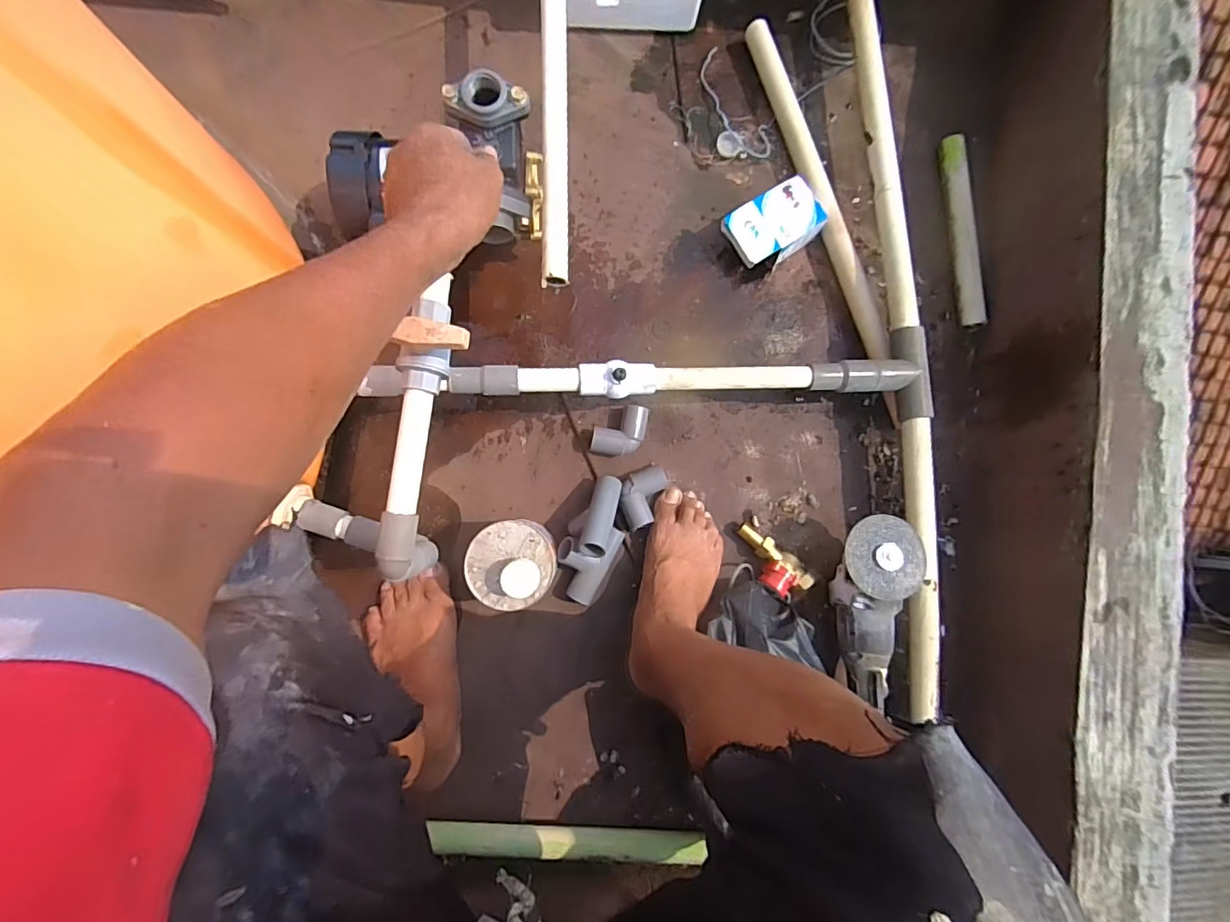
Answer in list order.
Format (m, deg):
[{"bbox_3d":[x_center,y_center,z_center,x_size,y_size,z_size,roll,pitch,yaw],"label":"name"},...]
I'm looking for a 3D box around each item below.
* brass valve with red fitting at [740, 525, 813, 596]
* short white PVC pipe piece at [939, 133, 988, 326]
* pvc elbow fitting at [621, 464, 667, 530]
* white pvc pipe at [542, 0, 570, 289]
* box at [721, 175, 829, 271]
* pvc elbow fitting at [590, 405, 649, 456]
[{"bbox_3d":[0.201,0.135,0.678,0.113,0.042,0.058,35,83,-1],"label":"brass valve with red fitting"},{"bbox_3d":[0.496,-0.327,0.748,0.030,0.038,0.276,-2,85,-6],"label":"short white PVC pipe piece"},{"bbox_3d":[0.035,0.046,0.682,0.049,0.029,0.083,20,83,-3],"label":"pvc elbow fitting"},{"bbox_3d":[-0.062,-0.426,0.545,0.026,0.022,0.491,0,85,-6],"label":"white pvc pipe"},{"bbox_3d":[0.216,-0.317,0.721,0.128,0.055,0.088,-32,88,-7],"label":"box"},{"bbox_3d":[0.005,-0.039,0.687,0.068,0.029,0.066,7,84,-5],"label":"pvc elbow fitting"}]

